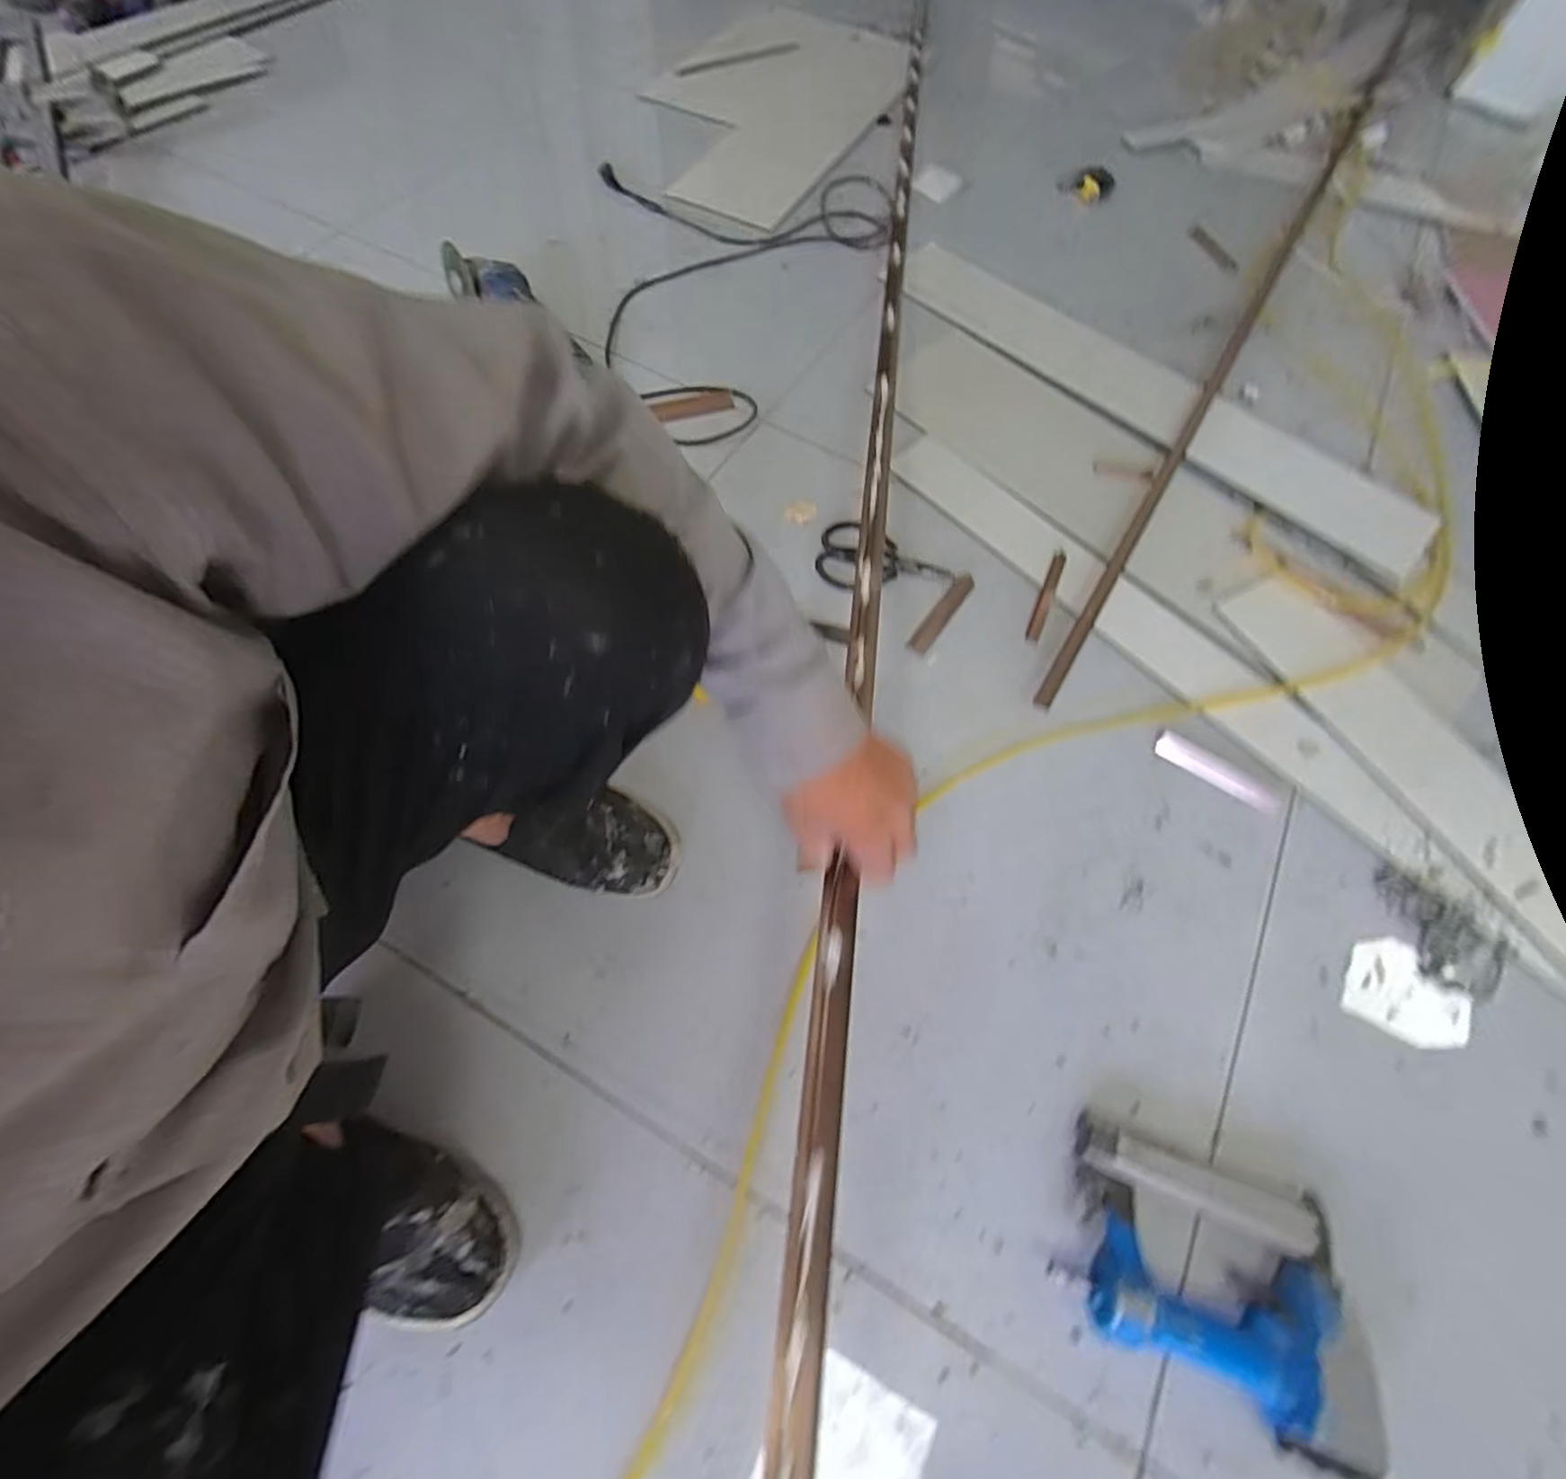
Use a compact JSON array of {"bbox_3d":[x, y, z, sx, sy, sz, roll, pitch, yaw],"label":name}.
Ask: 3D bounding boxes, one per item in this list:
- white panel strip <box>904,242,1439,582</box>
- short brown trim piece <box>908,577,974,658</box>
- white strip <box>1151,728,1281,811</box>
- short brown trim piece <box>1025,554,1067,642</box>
[{"bbox_3d":[0.517,-0.522,0.978,0.869,0.033,0.181,41,67,14],"label":"white panel strip"},{"bbox_3d":[0.197,-0.155,0.821,0.026,0.010,0.138,34,67,13],"label":"short brown trim piece"},{"bbox_3d":[0.478,0.037,0.732,0.135,0.004,0.030,35,67,13],"label":"white strip"},{"bbox_3d":[0.325,-0.176,0.816,0.017,0.007,0.140,24,65,8],"label":"short brown trim piece"}]

